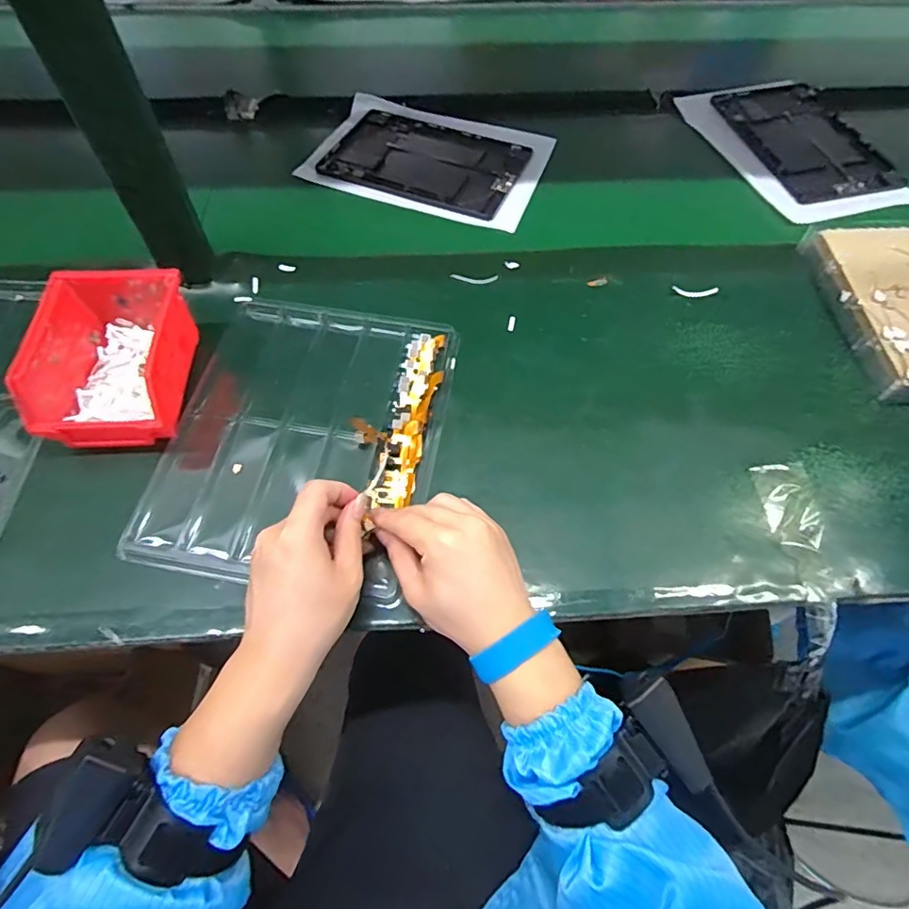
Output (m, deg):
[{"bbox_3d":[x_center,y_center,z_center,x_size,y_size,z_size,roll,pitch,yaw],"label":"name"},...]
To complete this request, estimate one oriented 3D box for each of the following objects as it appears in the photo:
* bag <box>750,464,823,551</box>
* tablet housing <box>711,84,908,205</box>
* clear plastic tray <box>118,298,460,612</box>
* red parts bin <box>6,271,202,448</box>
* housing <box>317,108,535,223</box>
[{"bbox_3d":[0.274,0.041,0.431,0.048,0.004,0.071,0,59,-2],"label":"bag"},{"bbox_3d":[0.461,-0.419,0.700,0.155,0.008,0.249,-8,60,-7],"label":"tablet housing"},{"bbox_3d":[-0.125,-0.023,0.459,0.219,0.025,0.270,9,59,4],"label":"clear plastic tray"},{"bbox_3d":[-0.285,-0.084,0.448,0.109,0.064,0.150,1,59,-1],"label":"red parts bin"},{"bbox_3d":[-0.037,-0.369,0.665,0.233,0.011,0.166,21,61,11],"label":"housing"}]

